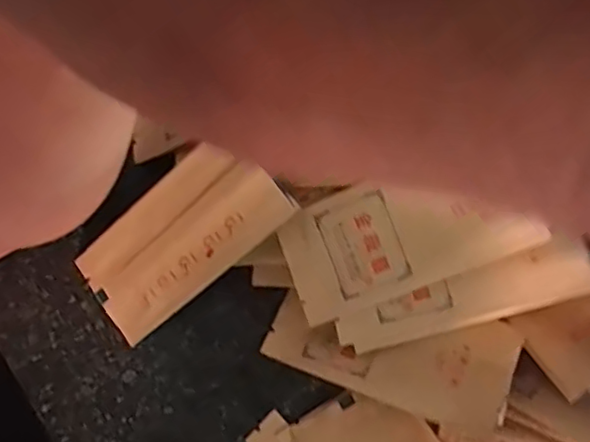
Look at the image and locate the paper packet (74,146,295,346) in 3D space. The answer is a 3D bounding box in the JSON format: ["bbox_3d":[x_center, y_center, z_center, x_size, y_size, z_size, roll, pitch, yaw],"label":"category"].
[{"bbox_3d":[-0.054,0.009,0.287,0.106,0.008,0.054,-34,79,18],"label":"paper packet"}]

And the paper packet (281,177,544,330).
[{"bbox_3d":[0.045,0.006,0.267,0.102,0.008,0.050,-22,82,15],"label":"paper packet"}]

